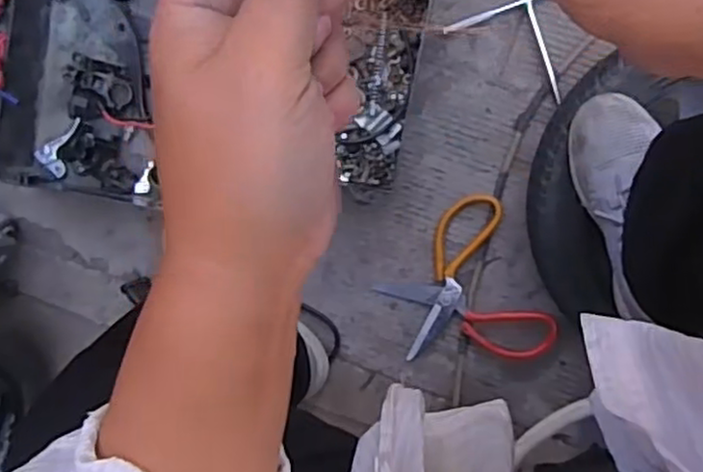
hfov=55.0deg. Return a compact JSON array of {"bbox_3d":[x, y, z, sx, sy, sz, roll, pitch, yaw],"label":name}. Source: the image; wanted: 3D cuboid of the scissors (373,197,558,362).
[{"bbox_3d":[0.120,0.063,0.751,0.159,0.021,0.183,-25,91,6],"label":"scissors"}]

